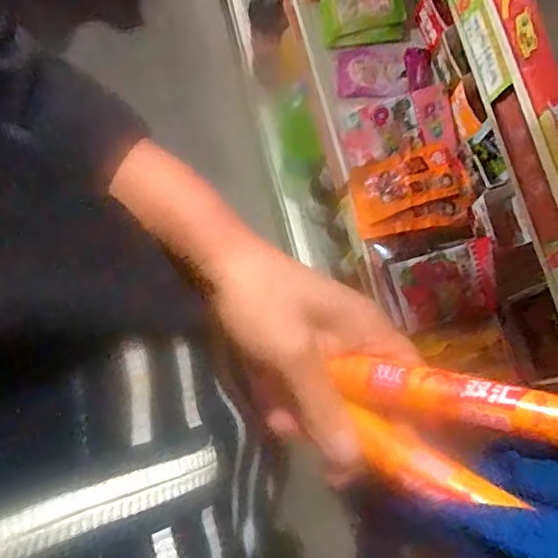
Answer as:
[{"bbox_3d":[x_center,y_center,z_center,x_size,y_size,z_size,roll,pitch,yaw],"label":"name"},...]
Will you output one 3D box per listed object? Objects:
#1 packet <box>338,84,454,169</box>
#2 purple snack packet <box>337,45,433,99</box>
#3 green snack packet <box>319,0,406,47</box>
[{"bbox_3d":[0.158,-0.209,0.773,0.147,0.026,0.078,-16,79,-3],"label":"packet"},{"bbox_3d":[0.149,-0.292,0.801,0.130,0.009,0.078,2,79,1],"label":"purple snack packet"},{"bbox_3d":[0.117,-0.389,0.808,0.114,0.010,0.089,-11,79,-2],"label":"green snack packet"}]

